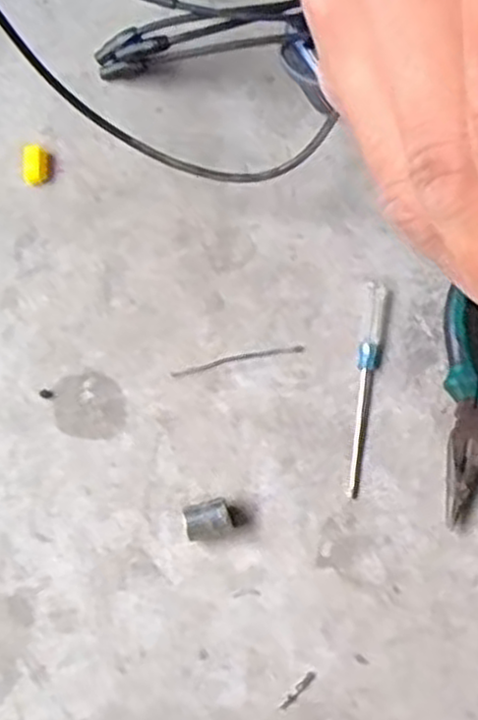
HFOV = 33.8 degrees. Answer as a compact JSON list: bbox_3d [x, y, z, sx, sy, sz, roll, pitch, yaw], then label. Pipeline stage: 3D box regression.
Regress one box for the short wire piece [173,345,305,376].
[{"bbox_3d":[-0.001,0.000,0.456,0.077,0.004,0.005,-11,75,-2],"label":"short wire piece"}]

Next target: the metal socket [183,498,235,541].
[{"bbox_3d":[-0.017,0.086,0.424,0.024,0.017,0.018,-14,75,-3],"label":"metal socket"}]

